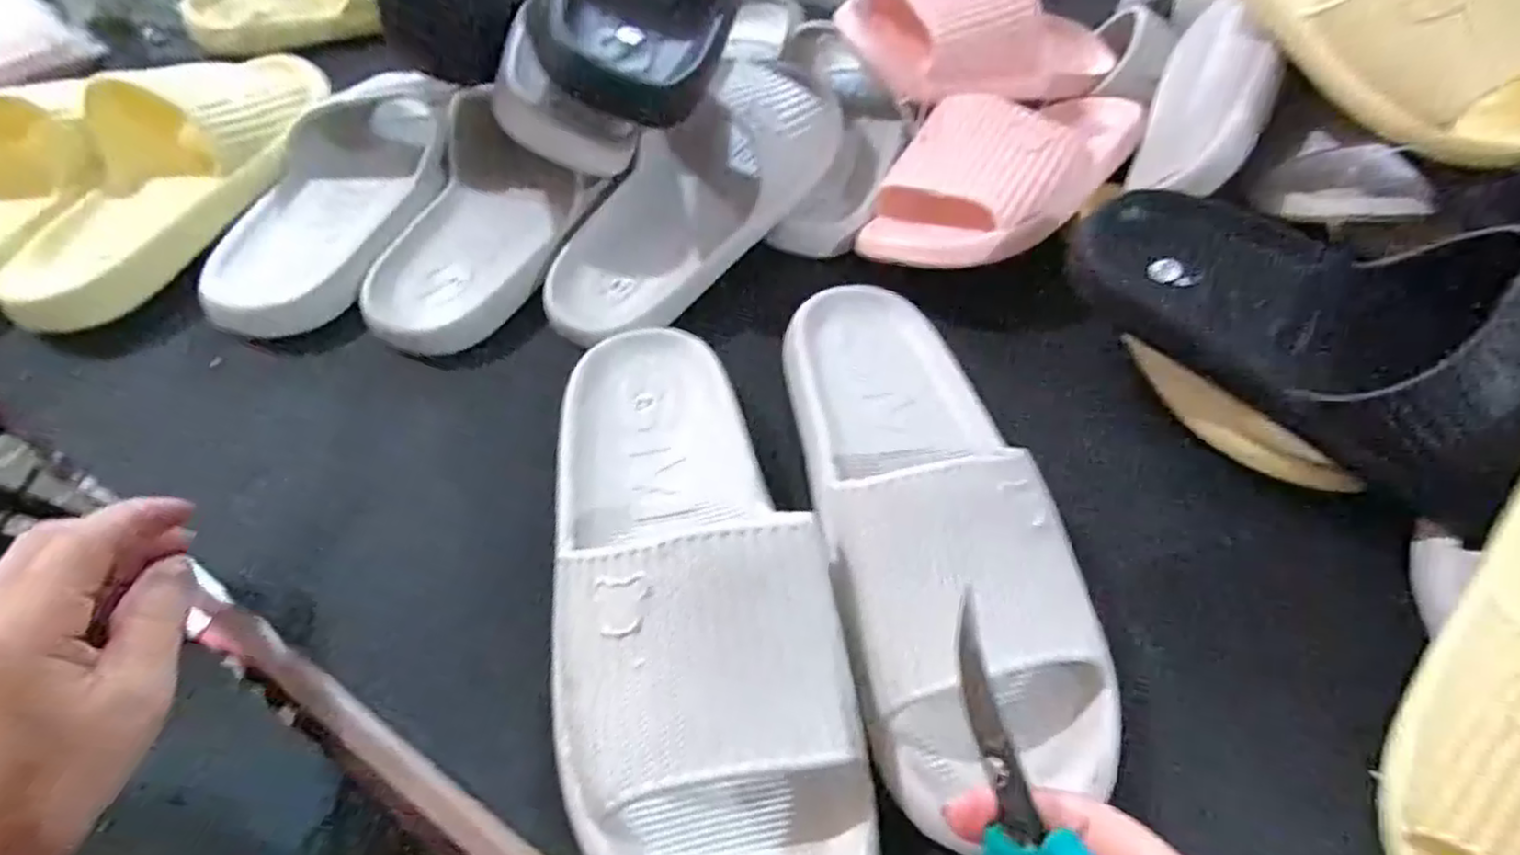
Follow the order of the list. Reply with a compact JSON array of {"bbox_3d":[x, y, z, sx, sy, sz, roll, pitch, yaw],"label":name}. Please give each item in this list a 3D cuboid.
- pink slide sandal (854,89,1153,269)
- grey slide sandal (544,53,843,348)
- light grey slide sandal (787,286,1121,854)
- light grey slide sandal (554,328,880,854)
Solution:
[{"bbox_3d":[0.174,-0.186,0.466,0.115,0.059,0.254,35,59,21],"label":"pink slide sandal"},{"bbox_3d":[-0.038,-0.149,0.431,0.101,0.065,0.246,34,76,20],"label":"grey slide sandal"},{"bbox_3d":[0.074,0.021,0.316,0.104,0.063,0.267,-1,54,-3],"label":"light grey slide sandal"},{"bbox_3d":[-0.032,0.056,0.289,0.107,0.075,0.273,-9,55,-9],"label":"light grey slide sandal"}]

